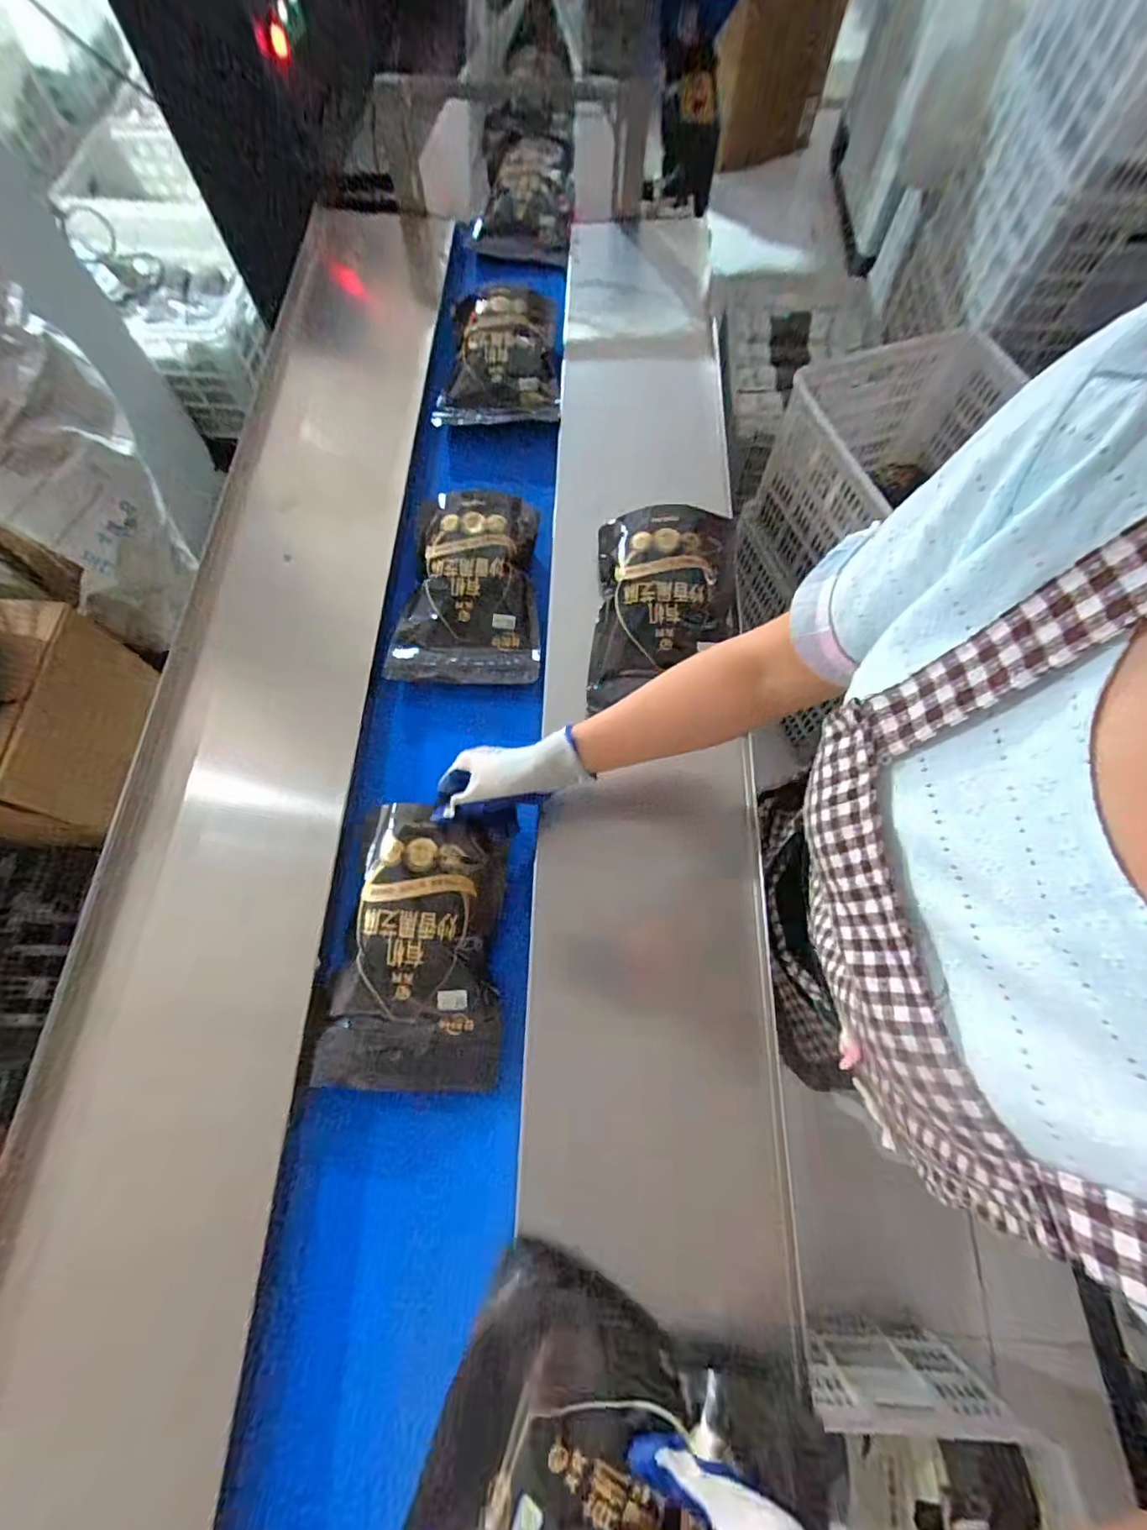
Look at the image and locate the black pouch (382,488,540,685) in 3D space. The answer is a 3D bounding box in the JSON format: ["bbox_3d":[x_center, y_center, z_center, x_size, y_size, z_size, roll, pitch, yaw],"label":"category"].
[{"bbox_3d":[-0.124,-0.220,0.680,0.178,0.047,0.254,3,68,2],"label":"black pouch"}]

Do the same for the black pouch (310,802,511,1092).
[{"bbox_3d":[-0.145,0.167,0.528,0.156,0.054,0.245,3,68,2],"label":"black pouch"}]

